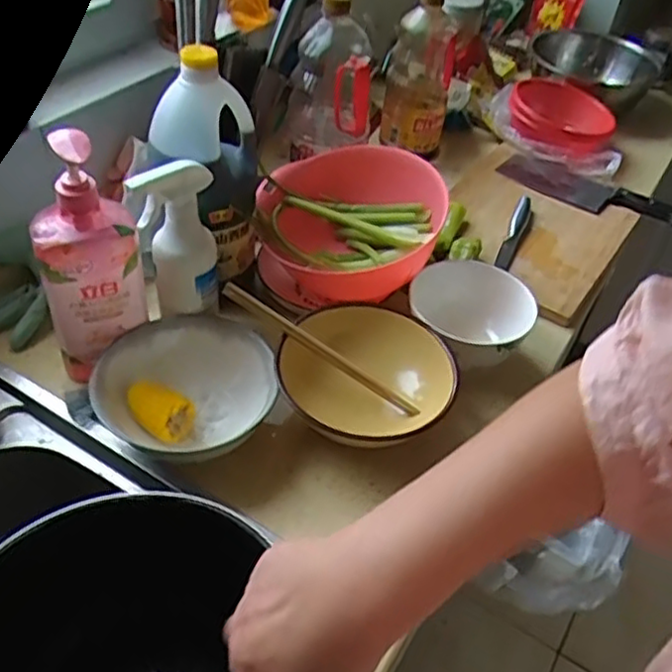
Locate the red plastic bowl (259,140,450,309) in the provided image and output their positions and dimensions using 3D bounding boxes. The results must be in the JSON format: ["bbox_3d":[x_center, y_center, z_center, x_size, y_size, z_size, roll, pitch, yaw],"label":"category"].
[{"bbox_3d":[0.014,-0.136,0.839,0.212,0.148,0.182,4,44,-3],"label":"red plastic bowl"}]

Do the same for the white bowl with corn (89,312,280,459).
[{"bbox_3d":[-0.144,0.054,0.684,0.163,0.061,0.163,3,44,-3],"label":"white bowl with corn"}]

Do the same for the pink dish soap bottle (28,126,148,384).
[{"bbox_3d":[-0.234,-0.074,0.659,0.090,0.244,0.061,-16,48,-22],"label":"pink dish soap bottle"}]

